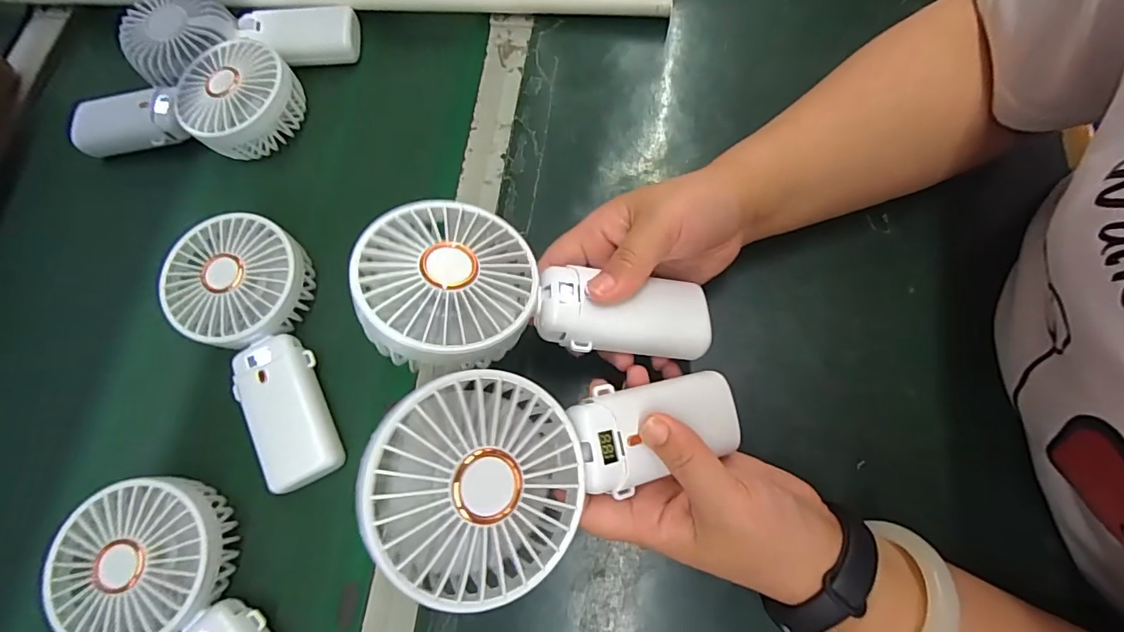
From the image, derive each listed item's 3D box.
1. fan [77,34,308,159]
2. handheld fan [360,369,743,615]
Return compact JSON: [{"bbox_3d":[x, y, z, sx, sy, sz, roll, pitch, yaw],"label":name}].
[{"bbox_3d":[-0.296,-0.171,0.398,0.185,0.037,0.090,1,72,3],"label":"fan"},{"bbox_3d":[0.006,0.062,0.228,0.182,0.033,0.080,-9,71,-30],"label":"handheld fan"}]

